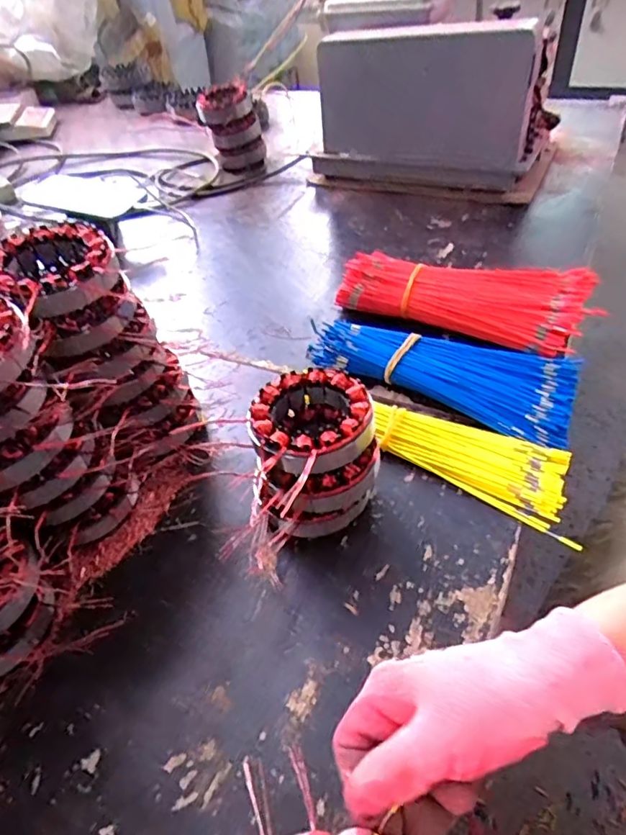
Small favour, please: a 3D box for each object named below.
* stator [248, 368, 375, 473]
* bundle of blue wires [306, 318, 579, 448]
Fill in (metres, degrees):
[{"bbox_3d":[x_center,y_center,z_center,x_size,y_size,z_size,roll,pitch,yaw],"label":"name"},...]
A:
[{"bbox_3d":[-0.001,0.008,0.404,0.084,0.045,0.087,-11,44,-5],"label":"stator"},{"bbox_3d":[0.119,-0.047,0.530,0.255,0.037,0.094,23,51,27],"label":"bundle of blue wires"}]

